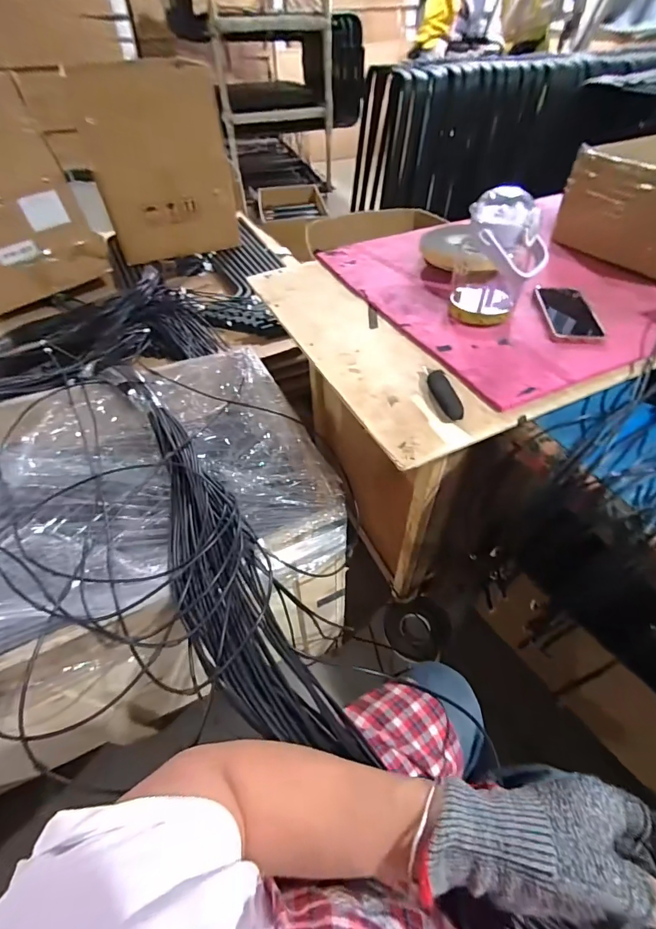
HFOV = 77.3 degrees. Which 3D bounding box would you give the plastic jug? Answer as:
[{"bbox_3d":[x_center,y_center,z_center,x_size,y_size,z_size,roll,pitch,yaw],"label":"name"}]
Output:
[{"bbox_3d":[0.266,-0.314,0.636,0.127,0.163,0.109,16,51,16],"label":"plastic jug"}]

